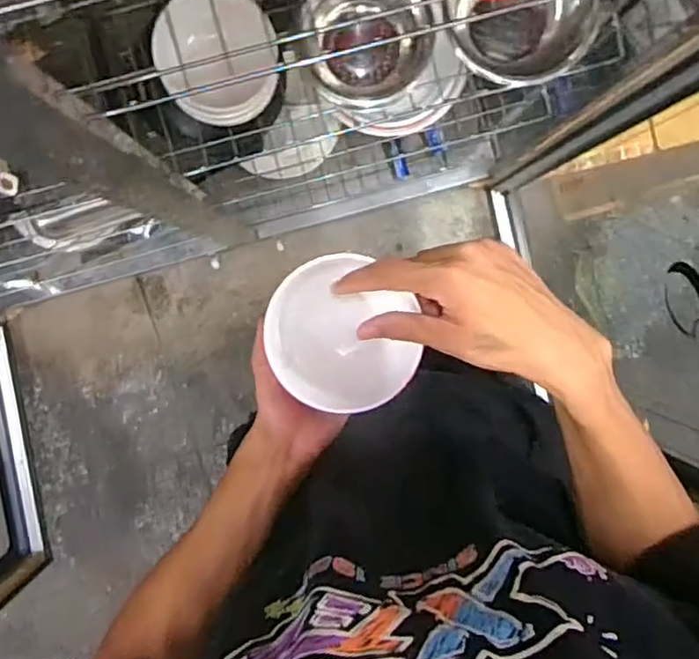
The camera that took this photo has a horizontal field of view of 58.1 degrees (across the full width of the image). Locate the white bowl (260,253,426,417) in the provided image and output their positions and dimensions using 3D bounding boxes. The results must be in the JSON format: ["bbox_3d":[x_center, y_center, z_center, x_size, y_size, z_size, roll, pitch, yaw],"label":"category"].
[{"bbox_3d":[-0.005,0.001,0.452,0.107,0.055,0.098,0,94,-1],"label":"white bowl"}]

